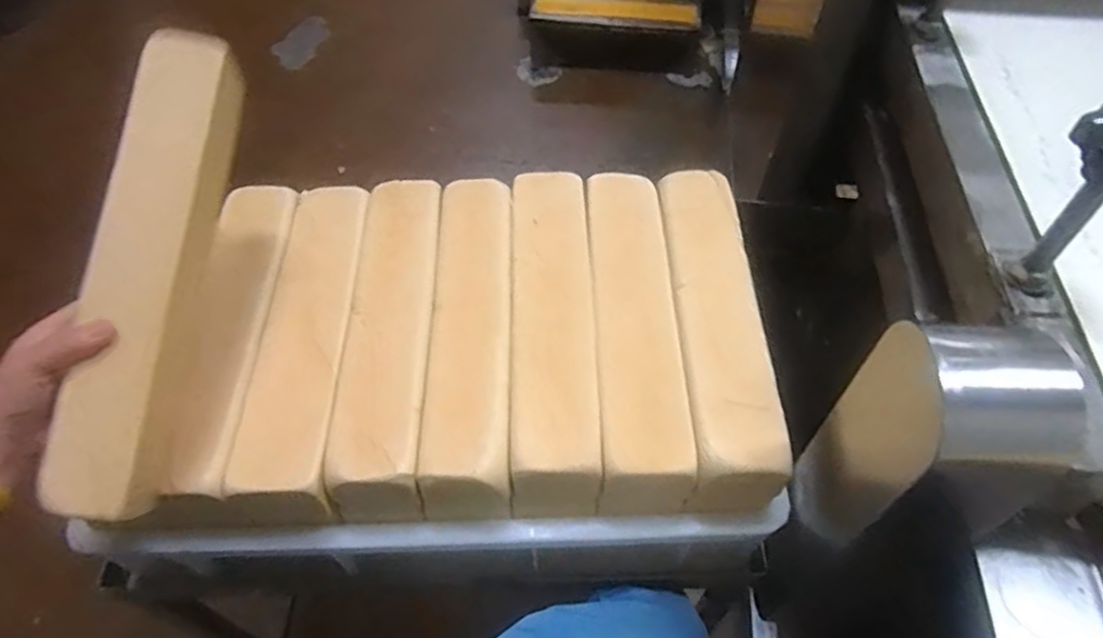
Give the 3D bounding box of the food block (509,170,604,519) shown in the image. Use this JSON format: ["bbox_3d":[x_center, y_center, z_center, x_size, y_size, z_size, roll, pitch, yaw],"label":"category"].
[{"bbox_3d":[0.000,0.010,0.658,0.082,0.090,0.337,-2,54,0],"label":"food block"}]

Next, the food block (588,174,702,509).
[{"bbox_3d":[0.077,0.005,0.658,0.078,0.086,0.339,-1,54,0],"label":"food block"}]

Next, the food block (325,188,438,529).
[{"bbox_3d":[-0.148,0.019,0.655,0.087,0.074,0.356,-2,54,0],"label":"food block"}]

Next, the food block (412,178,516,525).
[{"bbox_3d":[-0.078,0.015,0.659,0.081,0.078,0.336,-2,54,0],"label":"food block"}]

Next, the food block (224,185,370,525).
[{"bbox_3d":[-0.226,0.022,0.644,0.074,0.071,0.340,-2,54,-1],"label":"food block"}]

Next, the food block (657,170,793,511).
[{"bbox_3d":[0.156,0.002,0.657,0.081,0.084,0.347,-1,54,0],"label":"food block"}]

